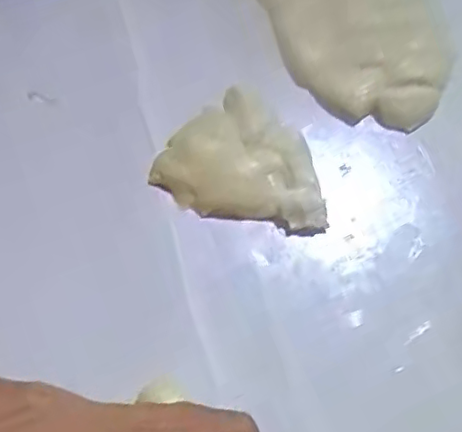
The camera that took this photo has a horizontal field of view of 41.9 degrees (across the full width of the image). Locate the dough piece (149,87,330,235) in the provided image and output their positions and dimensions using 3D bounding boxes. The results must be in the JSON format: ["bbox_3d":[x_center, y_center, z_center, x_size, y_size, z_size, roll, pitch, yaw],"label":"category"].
[{"bbox_3d":[0.013,-0.027,0.413,0.112,0.012,0.090,42,74,12],"label":"dough piece"}]

